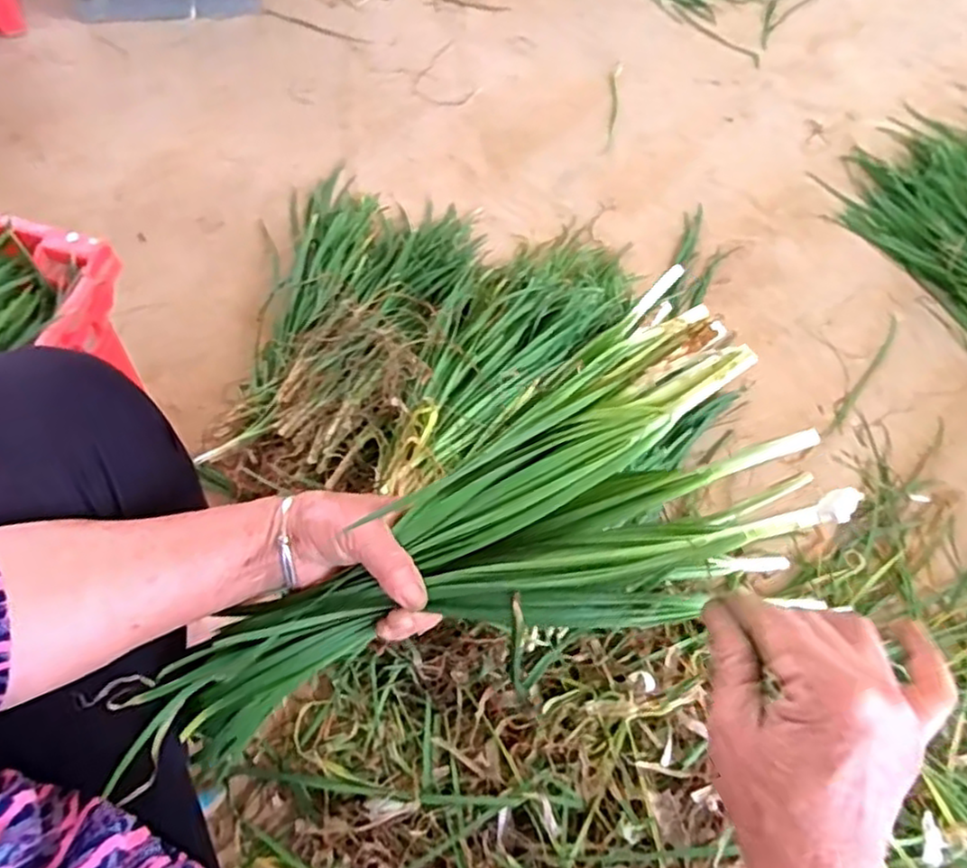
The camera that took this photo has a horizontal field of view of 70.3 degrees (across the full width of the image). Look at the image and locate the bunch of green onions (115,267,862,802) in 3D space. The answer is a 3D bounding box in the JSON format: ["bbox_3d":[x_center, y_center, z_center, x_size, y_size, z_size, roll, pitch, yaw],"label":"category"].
[{"bbox_3d":[-0.024,0.076,0.426,0.427,0.090,0.156,-28,62,8],"label":"bunch of green onions"}]

